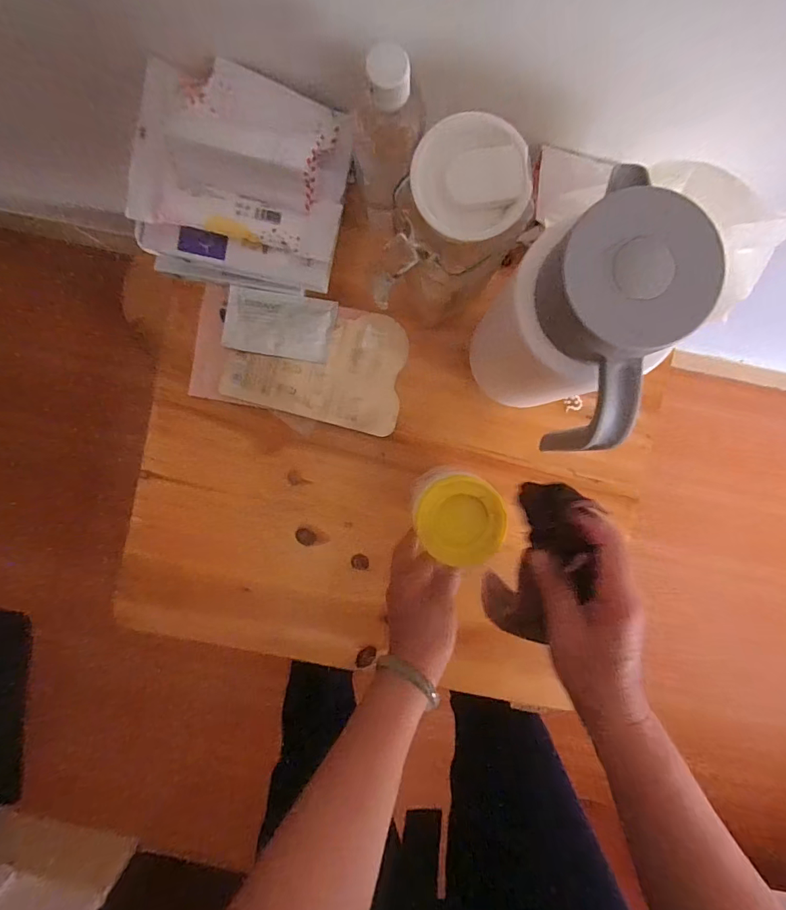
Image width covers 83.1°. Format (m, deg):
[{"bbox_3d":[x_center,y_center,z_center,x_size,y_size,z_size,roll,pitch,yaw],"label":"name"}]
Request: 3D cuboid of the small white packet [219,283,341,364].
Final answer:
[{"bbox_3d":[-0.126,-0.144,0.492,0.118,0.008,0.068,8,93,1],"label":"small white packet"}]

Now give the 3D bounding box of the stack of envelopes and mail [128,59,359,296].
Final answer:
[{"bbox_3d":[-0.140,-0.255,0.422,0.192,0.126,0.160,13,93,0],"label":"stack of envelopes and mail"}]

